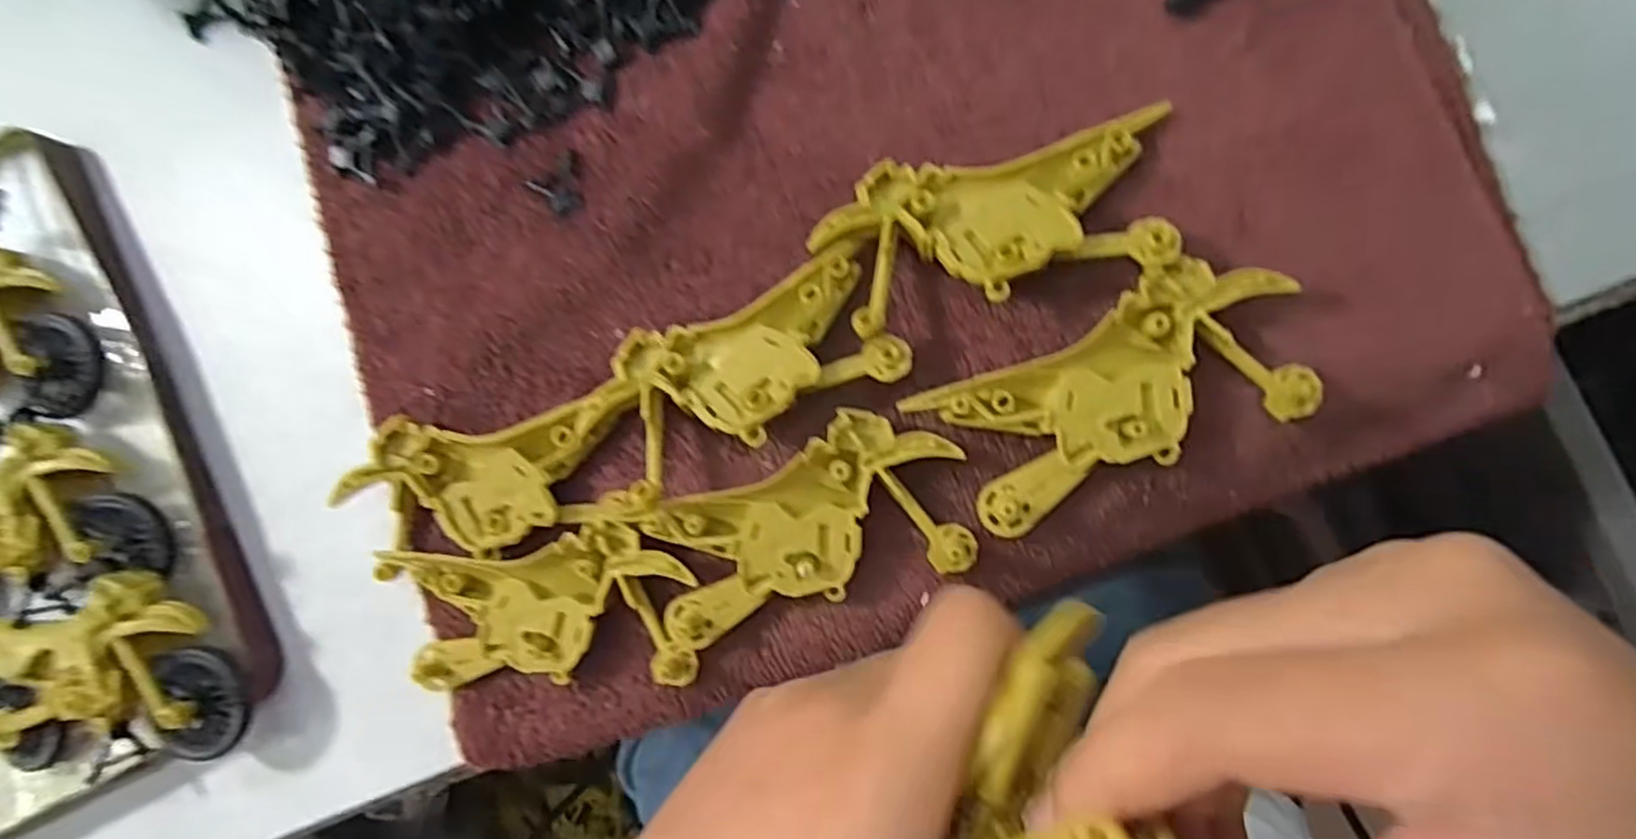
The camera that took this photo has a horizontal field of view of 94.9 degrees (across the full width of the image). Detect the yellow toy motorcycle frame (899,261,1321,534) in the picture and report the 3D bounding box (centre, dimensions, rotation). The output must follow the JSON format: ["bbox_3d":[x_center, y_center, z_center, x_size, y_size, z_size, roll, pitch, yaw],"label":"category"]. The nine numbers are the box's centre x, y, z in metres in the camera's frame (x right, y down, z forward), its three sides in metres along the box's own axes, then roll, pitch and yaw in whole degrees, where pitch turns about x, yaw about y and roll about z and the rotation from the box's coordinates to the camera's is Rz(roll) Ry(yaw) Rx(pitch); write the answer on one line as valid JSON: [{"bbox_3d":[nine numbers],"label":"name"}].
[{"bbox_3d":[0.084,-0.007,0.217,0.100,0.013,0.050,-25,85,7],"label":"yellow toy motorcycle frame"}]

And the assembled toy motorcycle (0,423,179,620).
[{"bbox_3d":[-0.288,0.041,0.268,0.106,0.023,0.059,-19,86,8],"label":"assembled toy motorcycle"}]

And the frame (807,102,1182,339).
[{"bbox_3d":[0.051,-0.058,0.221,0.099,0.019,0.047,-13,86,8],"label":"frame"}]

